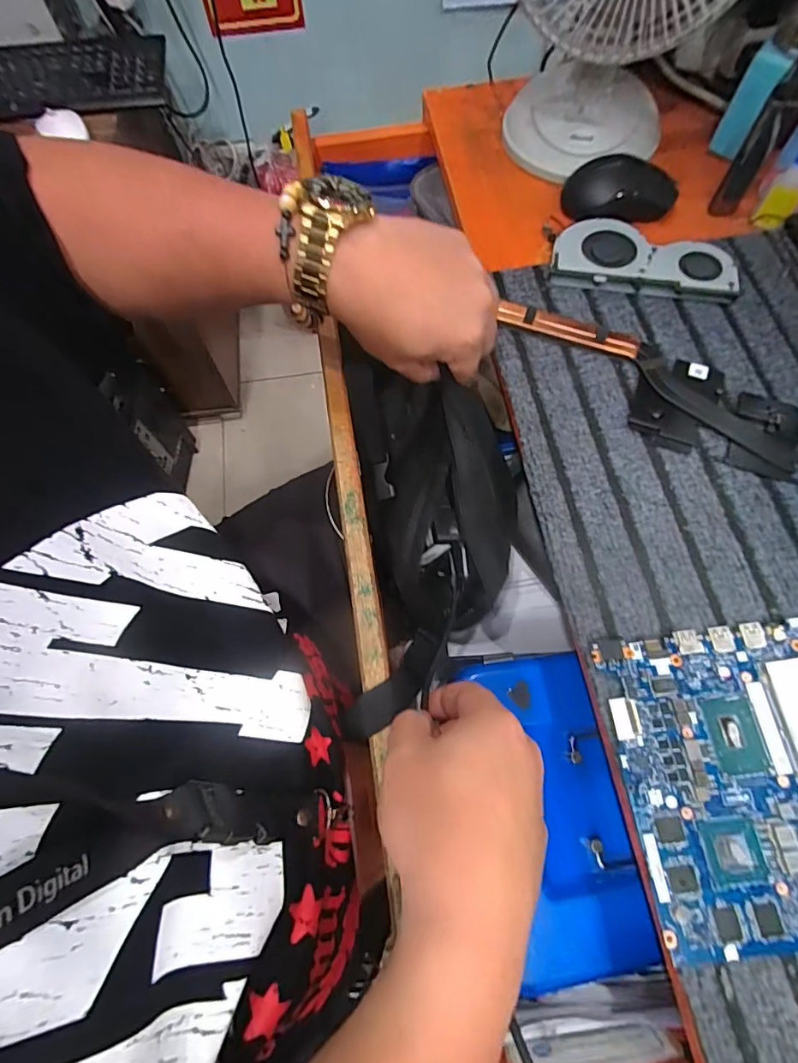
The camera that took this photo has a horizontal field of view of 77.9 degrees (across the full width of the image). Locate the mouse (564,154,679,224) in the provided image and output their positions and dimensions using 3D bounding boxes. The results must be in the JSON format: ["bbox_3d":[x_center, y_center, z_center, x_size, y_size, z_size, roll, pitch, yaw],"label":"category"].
[{"bbox_3d":[0.205,-0.313,0.452,0.100,0.034,0.055,-7,67,-1],"label":"mouse"}]

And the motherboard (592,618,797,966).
[{"bbox_3d":[0.211,0.154,0.275,0.156,0.008,0.197,-6,67,0],"label":"motherboard"}]

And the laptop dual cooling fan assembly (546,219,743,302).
[{"bbox_3d":[0.211,-0.236,0.429,0.149,0.011,0.075,11,68,7],"label":"laptop dual cooling fan assembly"}]

